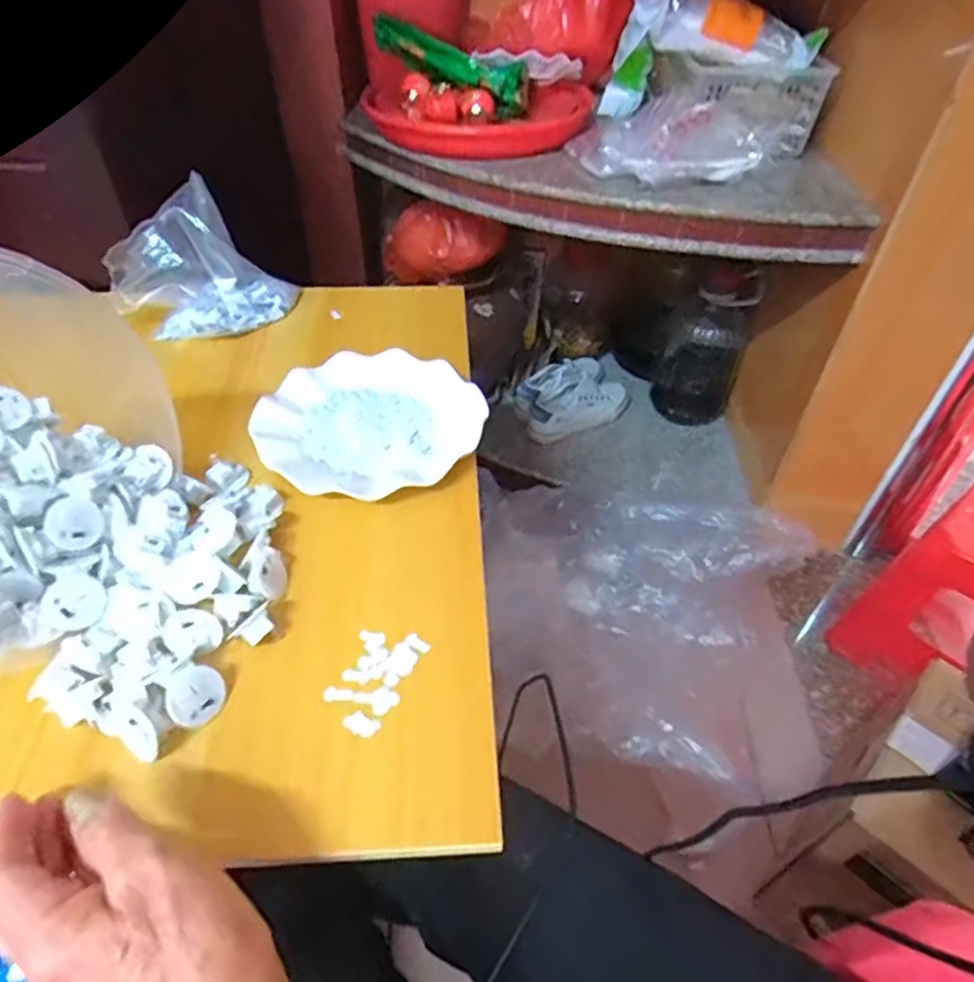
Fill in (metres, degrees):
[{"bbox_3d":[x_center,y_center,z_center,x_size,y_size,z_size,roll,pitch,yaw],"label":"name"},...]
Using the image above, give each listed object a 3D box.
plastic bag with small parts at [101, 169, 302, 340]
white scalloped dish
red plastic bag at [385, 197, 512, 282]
[{"bbox_3d":[-0.289,-0.227,0.642,0.116,0.102,0.153,33,52,28],"label":"plastic bag with small parts"},{"bbox_3d":[-0.096,-0.061,0.543,0.181,0.028,0.171,1,44,-1],"label":"white scalloped dish"},{"bbox_3d":[-0.088,-0.434,1.125,0.227,0.116,0.073,15,46,14],"label":"red plastic bag"}]

